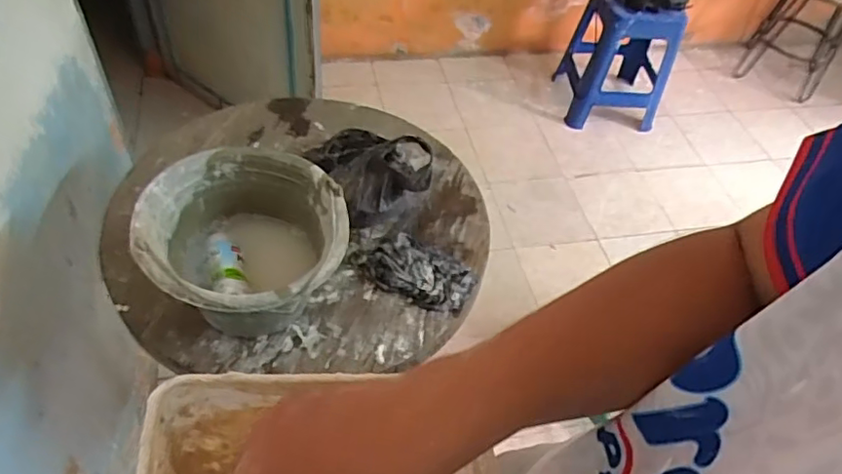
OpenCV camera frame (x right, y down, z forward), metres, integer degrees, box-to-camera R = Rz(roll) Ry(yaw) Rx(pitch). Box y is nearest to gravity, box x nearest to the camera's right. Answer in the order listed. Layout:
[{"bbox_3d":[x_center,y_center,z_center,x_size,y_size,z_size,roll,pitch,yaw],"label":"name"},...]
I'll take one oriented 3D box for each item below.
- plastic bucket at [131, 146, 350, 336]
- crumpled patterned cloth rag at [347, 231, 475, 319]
[{"bbox_3d":[-0.219,0.025,0.757,0.238,0.159,0.243,3,51,-4],"label":"plastic bucket"},{"bbox_3d":[-0.010,0.047,0.869,0.178,0.026,0.105,22,52,11],"label":"crumpled patterned cloth rag"}]

